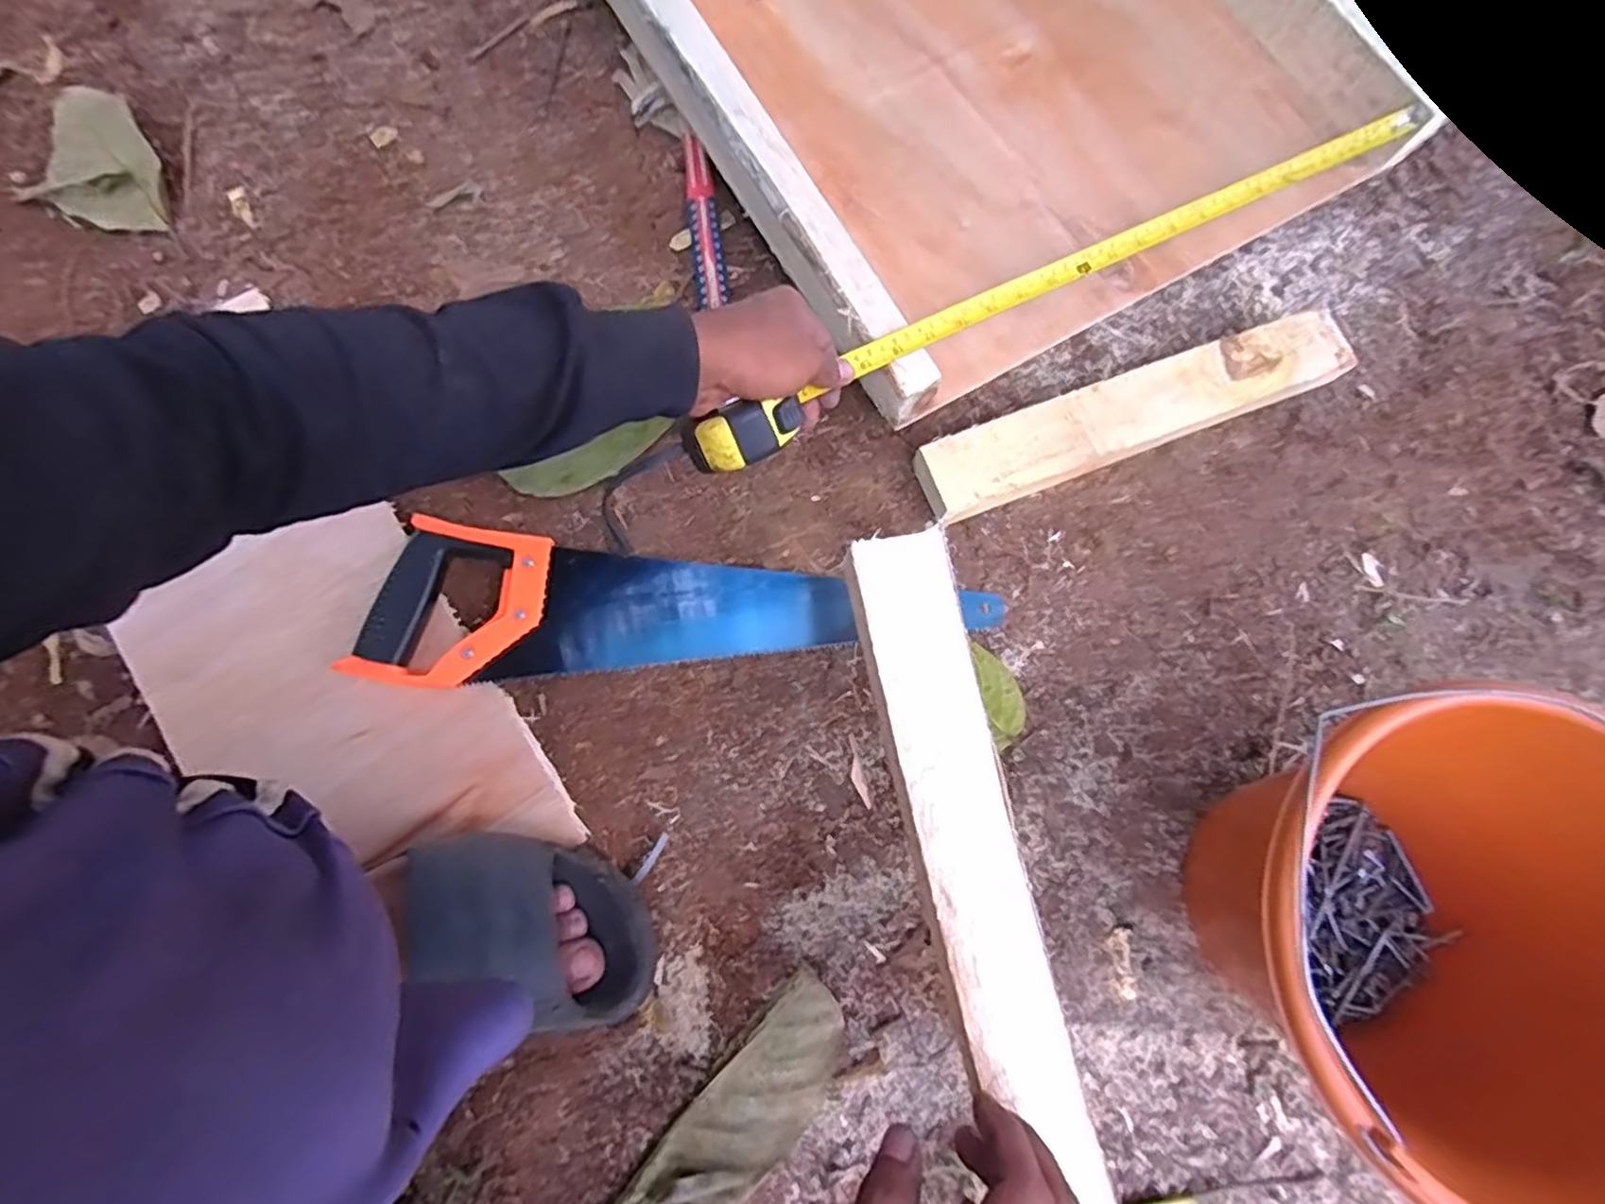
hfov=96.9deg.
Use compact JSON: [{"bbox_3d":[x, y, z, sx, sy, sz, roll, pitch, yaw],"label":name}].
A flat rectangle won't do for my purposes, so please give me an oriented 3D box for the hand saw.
[{"bbox_3d":[-0.079,0.018,0.511,0.437,0.039,0.110,5,78,0],"label":"hand saw"}]

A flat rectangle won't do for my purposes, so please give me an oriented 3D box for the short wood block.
[{"bbox_3d":[0.257,-0.145,0.556,0.356,0.045,0.068,-21,79,-5],"label":"short wood block"}]

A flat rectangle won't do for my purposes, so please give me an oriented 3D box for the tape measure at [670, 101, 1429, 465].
[{"bbox_3d":[0.189,-0.230,0.496,0.587,0.044,0.044,-28,80,-11],"label":"tape measure"}]

